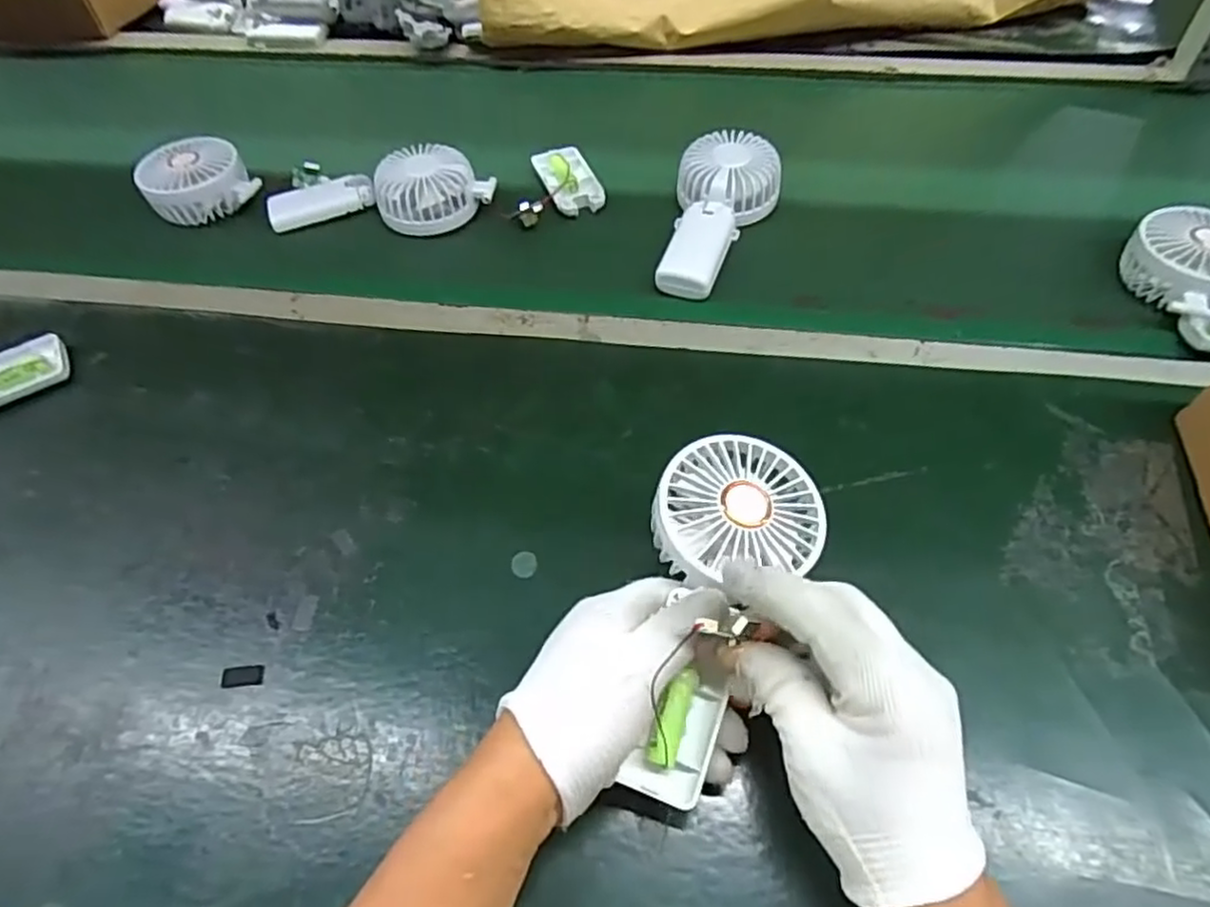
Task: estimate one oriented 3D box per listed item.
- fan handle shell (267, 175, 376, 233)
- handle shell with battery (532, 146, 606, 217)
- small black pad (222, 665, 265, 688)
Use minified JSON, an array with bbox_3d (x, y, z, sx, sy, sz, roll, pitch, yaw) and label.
[{"bbox_3d":[-0.258,-0.228,0.641,0.094,0.017,0.041,-16,71,-4],"label":"fan handle shell"},{"bbox_3d":[-0.033,-0.251,0.643,0.046,0.019,0.088,-19,55,-12],"label":"handle shell with battery"},{"bbox_3d":[-0.204,0.126,0.393,0.024,0.004,0.012,-8,55,-2],"label":"small black pad"}]

